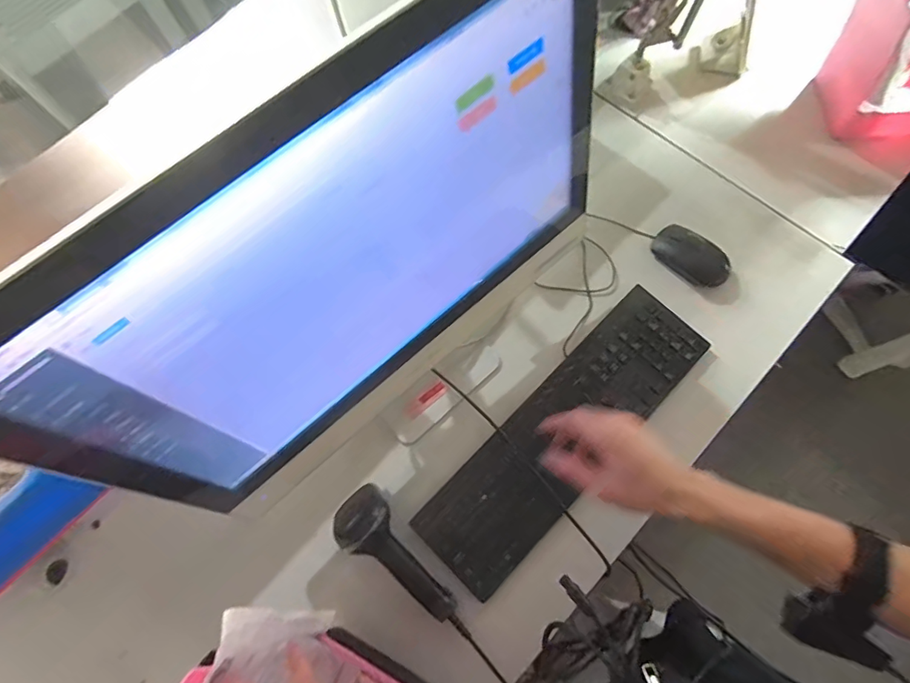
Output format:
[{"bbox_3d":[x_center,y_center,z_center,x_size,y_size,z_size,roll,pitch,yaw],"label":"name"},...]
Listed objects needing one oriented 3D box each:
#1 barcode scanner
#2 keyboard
[{"bbox_3d":[-0.066,0.240,0.547,0.169,0.059,0.062,40,77,13],"label":"barcode scanner"},{"bbox_3d":[0.141,0.111,0.610,0.123,0.020,0.429,43,78,14],"label":"keyboard"}]

